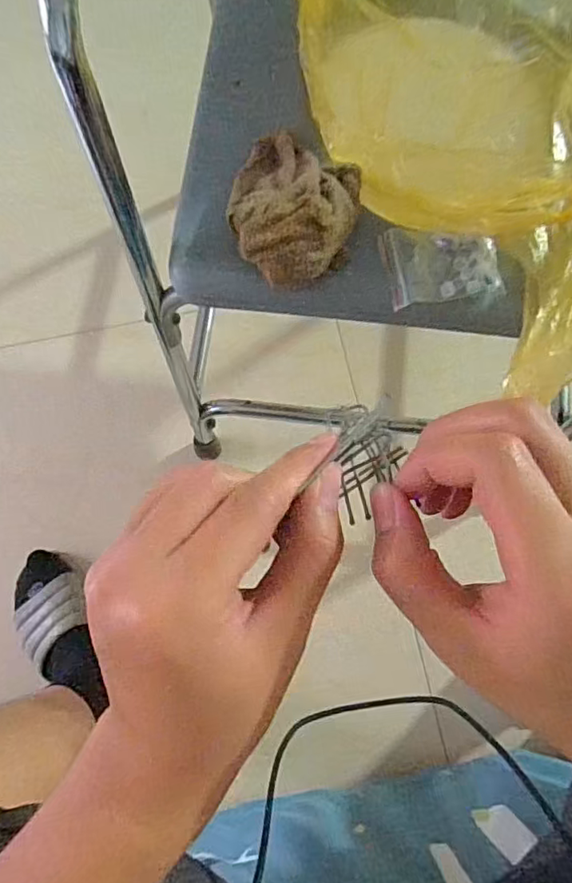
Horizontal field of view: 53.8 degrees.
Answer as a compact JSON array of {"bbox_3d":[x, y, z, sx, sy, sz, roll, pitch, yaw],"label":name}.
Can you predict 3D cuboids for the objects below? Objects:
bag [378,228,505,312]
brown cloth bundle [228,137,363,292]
[{"bbox_3d":[0.126,-0.147,0.457,0.088,0.010,0.066,-10,77,-2],"label":"bag"},{"bbox_3d":[0.006,-0.198,0.453,0.105,0.037,0.142,5,76,1],"label":"brown cloth bundle"}]

